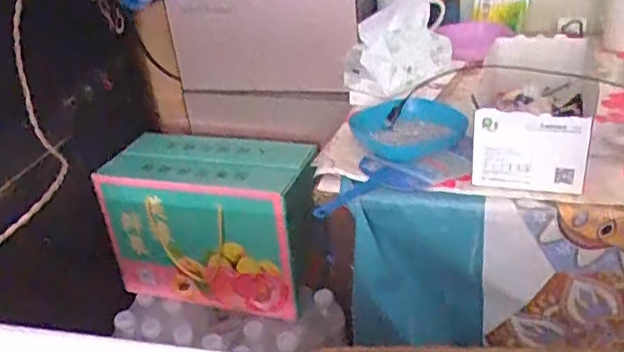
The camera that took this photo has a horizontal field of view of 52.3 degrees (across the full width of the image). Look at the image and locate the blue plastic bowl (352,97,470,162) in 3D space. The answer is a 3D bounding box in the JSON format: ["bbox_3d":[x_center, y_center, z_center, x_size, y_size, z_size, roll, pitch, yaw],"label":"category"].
[{"bbox_3d":[0.119,-0.066,0.831,0.105,0.045,0.132,-28,37,-33],"label":"blue plastic bowl"}]

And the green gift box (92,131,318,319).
[{"bbox_3d":[-0.157,0.078,1.049,0.330,0.236,0.138,6,32,18],"label":"green gift box"}]

